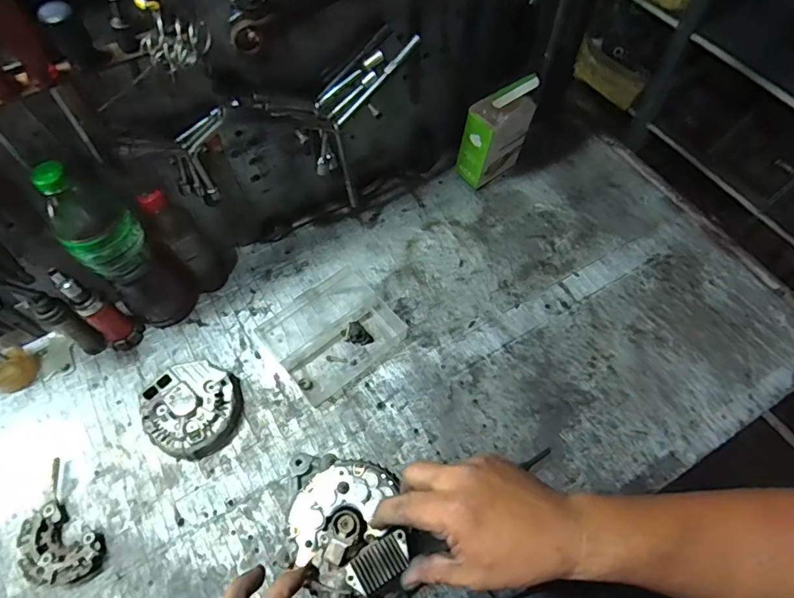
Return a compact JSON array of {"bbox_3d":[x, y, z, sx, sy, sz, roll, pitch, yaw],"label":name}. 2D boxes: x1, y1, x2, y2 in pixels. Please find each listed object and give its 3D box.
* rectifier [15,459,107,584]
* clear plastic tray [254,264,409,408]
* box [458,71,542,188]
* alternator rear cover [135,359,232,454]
[{"bbox_3d":[-0.389,0.264,0.560,0.077,0.020,0.130,-41,68,-20],"label":"rectifier"},{"bbox_3d":[-0.090,0.041,0.675,0.157,0.022,0.145,-37,66,-18],"label":"clear plastic tray"},{"bbox_3d":[0.149,-0.248,0.746,0.098,0.166,0.059,-33,65,-16],"label":"box"},{"bbox_3d":[-0.255,0.136,0.615,0.112,0.040,0.111,-10,61,-5],"label":"alternator rear cover"}]

